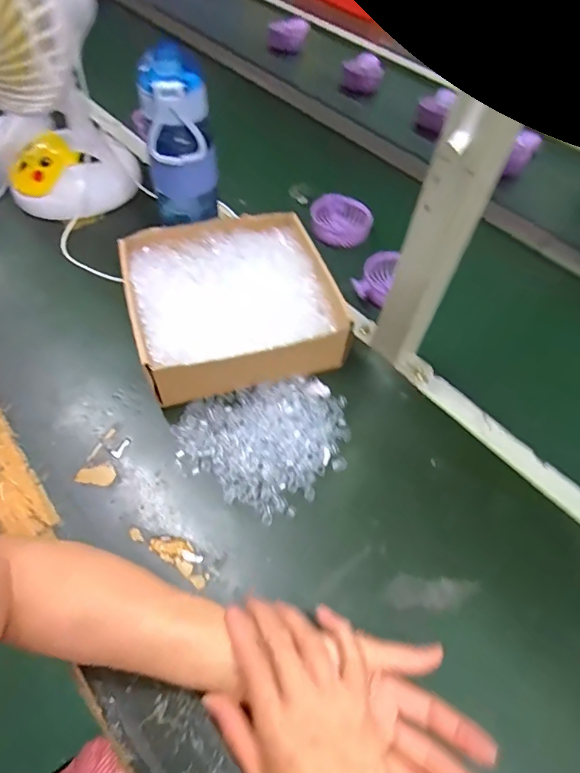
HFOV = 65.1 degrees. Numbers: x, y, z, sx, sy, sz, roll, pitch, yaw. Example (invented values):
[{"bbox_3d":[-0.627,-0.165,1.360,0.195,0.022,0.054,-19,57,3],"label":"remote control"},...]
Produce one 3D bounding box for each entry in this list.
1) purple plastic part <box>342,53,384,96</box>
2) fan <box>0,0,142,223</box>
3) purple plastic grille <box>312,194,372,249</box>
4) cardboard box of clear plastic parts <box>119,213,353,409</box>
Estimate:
[{"bbox_3d":[0.164,-0.712,1.032,0.090,0.057,0.071,11,54,2],"label":"purple plastic part"},{"bbox_3d":[-0.310,-0.380,0.537,0.179,0.334,0.188,-24,60,-20],"label":"fan"},{"bbox_3d":[0.077,-0.255,0.694,0.086,0.038,0.077,1,55,-4],"label":"purple plastic grille"},{"bbox_3d":[-0.067,-0.097,0.514,0.208,0.065,0.207,-13,57,-14],"label":"cardboard box of clear plastic parts"}]

